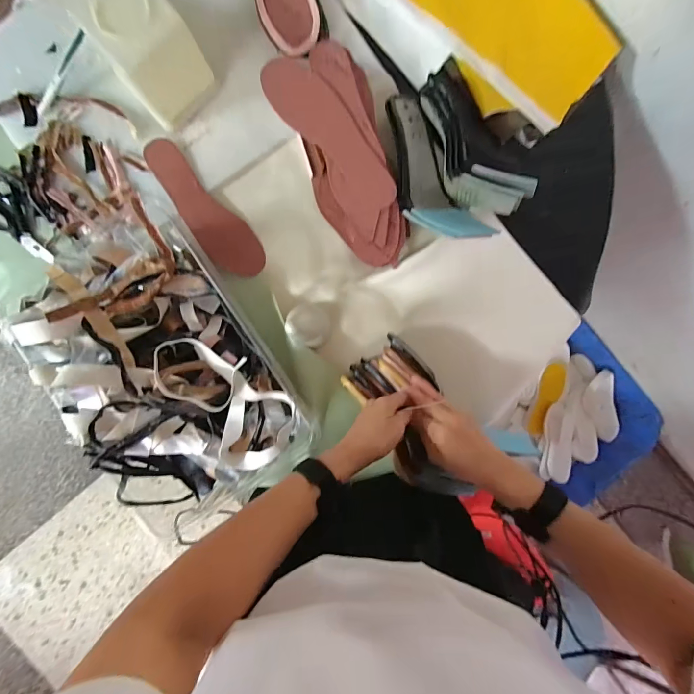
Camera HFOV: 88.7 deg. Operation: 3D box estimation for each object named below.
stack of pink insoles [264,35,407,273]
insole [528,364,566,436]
[{"bbox_3d":[0.003,-0.257,0.504,0.125,0.060,0.296,-24,91,2],"label":"stack of pink insoles"},{"bbox_3d":[0.638,0.167,1.128,0.076,0.016,0.231,16,97,-1],"label":"insole"}]

